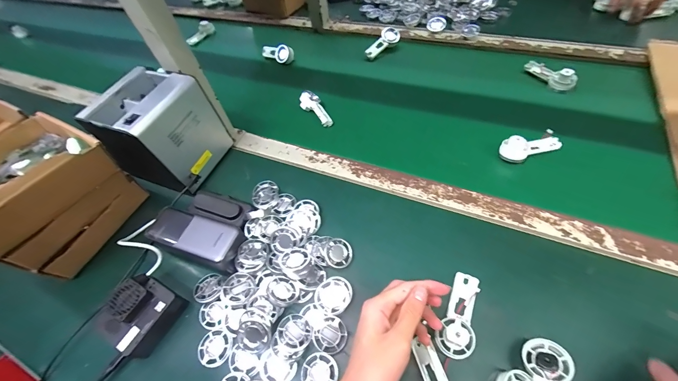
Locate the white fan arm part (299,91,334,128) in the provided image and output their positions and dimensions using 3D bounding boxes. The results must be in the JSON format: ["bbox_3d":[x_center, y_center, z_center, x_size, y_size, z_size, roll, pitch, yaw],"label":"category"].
[{"bbox_3d":[-0.042,-0.162,0.585,0.036,0.032,0.089,-34,71,-18],"label":"white fan arm part"}]

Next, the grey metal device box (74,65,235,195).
[{"bbox_3d":[-0.280,-0.097,0.475,0.120,0.147,0.134,11,57,16],"label":"grey metal device box"}]

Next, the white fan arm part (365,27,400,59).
[{"bbox_3d":[0.103,-0.346,0.697,0.043,0.022,0.100,44,82,2],"label":"white fan arm part"}]

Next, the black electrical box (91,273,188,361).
[{"bbox_3d":[-0.252,0.153,0.366,0.076,0.040,0.079,21,60,21],"label":"black electrical box"}]

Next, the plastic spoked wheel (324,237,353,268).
[{"bbox_3d":[-0.001,0.084,0.391,0.037,0.006,0.037,4,74,-13],"label":"plastic spoked wheel"}]

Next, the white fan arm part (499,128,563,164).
[{"bbox_3d":[0.306,-0.073,0.467,0.094,0.034,0.033,-19,54,-5],"label":"white fan arm part"}]

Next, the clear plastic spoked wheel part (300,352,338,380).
[{"bbox_3d":[-0.022,0.201,0.321,0.038,0.008,0.039,-4,54,5],"label":"clear plastic spoked wheel part"}]

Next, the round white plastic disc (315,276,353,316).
[{"bbox_3d":[-0.005,0.128,0.361,0.039,0.016,0.045,31,64,26],"label":"round white plastic disc"}]

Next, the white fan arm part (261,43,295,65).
[{"bbox_3d":[-0.156,-0.344,0.731,0.092,0.044,0.038,22,61,22],"label":"white fan arm part"}]

